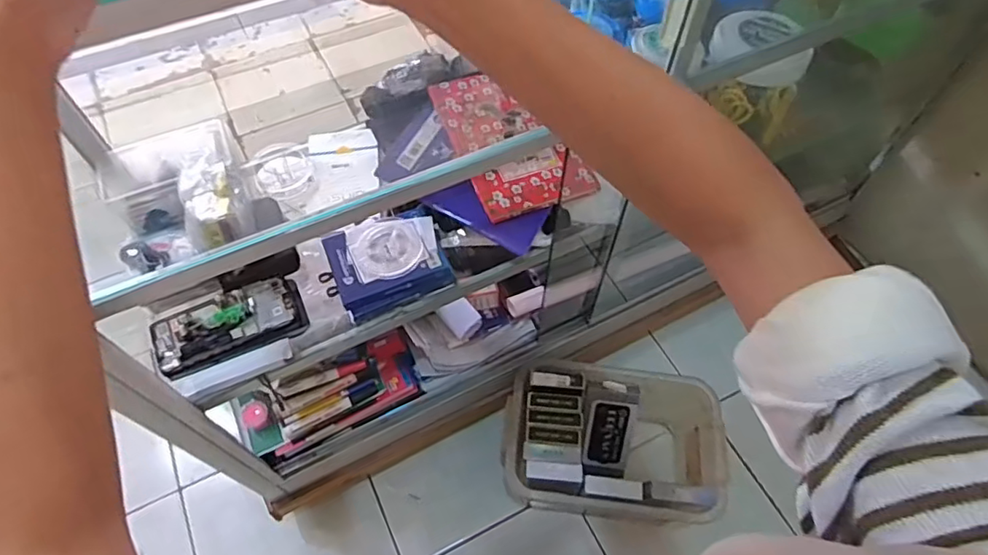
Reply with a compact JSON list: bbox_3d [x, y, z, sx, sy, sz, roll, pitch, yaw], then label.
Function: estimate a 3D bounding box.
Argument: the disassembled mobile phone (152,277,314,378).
[{"bbox_3d":[-0.309,0.055,0.672,0.163,0.022,0.077,-24,62,-14],"label":"disassembled mobile phone"}]

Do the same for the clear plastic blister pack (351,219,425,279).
[{"bbox_3d":[-0.131,-0.038,0.711,0.083,0.008,0.085,-17,61,-11],"label":"clear plastic blister pack"}]

